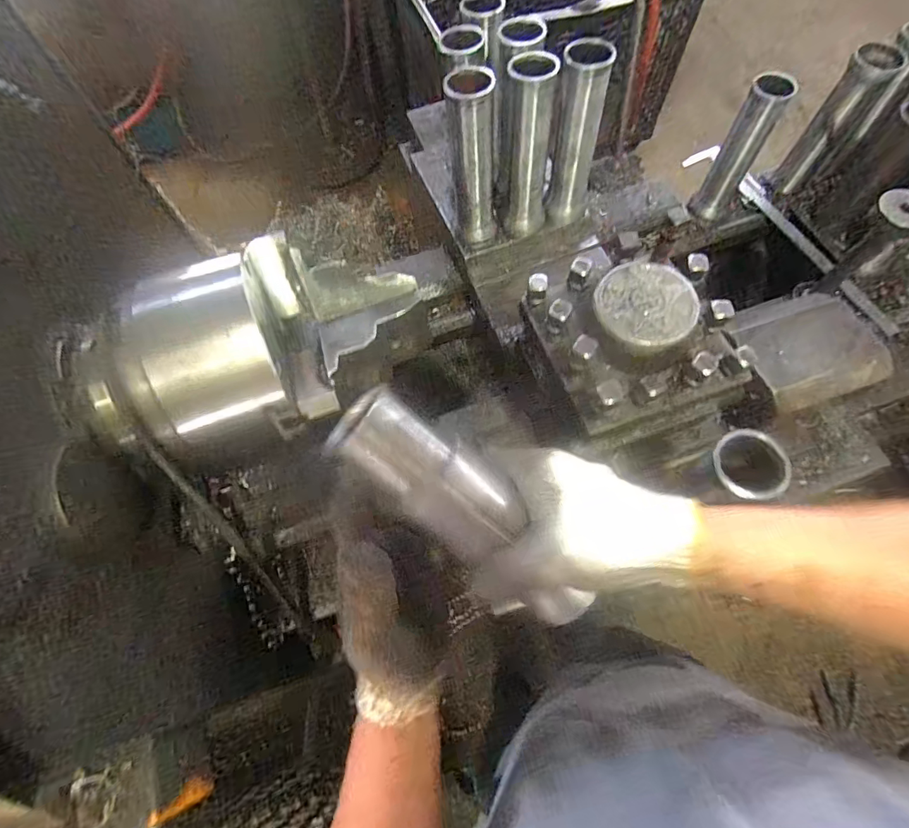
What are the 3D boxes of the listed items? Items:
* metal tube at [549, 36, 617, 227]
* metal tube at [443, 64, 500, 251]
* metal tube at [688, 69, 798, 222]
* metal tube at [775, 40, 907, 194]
[{"bbox_3d":[0.147,-0.324,0.555,0.056,0.191,0.057,13,68,9],"label":"metal tube"},{"bbox_3d":[0.024,-0.288,0.546,0.054,0.193,0.060,-5,66,1],"label":"metal tube"},{"bbox_3d":[0.396,-0.364,0.652,0.052,0.188,0.048,28,71,14],"label":"metal tube"},{"bbox_3d":[0.530,-0.405,0.652,0.057,0.177,0.049,38,74,17],"label":"metal tube"}]

